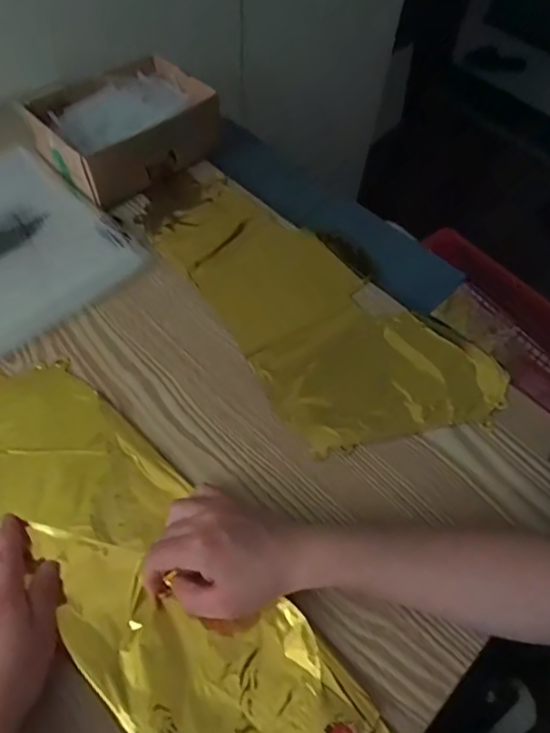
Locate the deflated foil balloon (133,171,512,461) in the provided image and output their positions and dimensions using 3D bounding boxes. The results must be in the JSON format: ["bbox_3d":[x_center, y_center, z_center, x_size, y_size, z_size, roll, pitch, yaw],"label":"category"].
[{"bbox_3d":[0.027,-0.080,0.534,0.196,0.018,0.409,-31,66,-21],"label":"deflated foil balloon"}]

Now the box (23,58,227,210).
[{"bbox_3d":[-0.172,-0.281,0.604,0.195,0.058,0.145,-38,68,-24],"label":"box"}]

